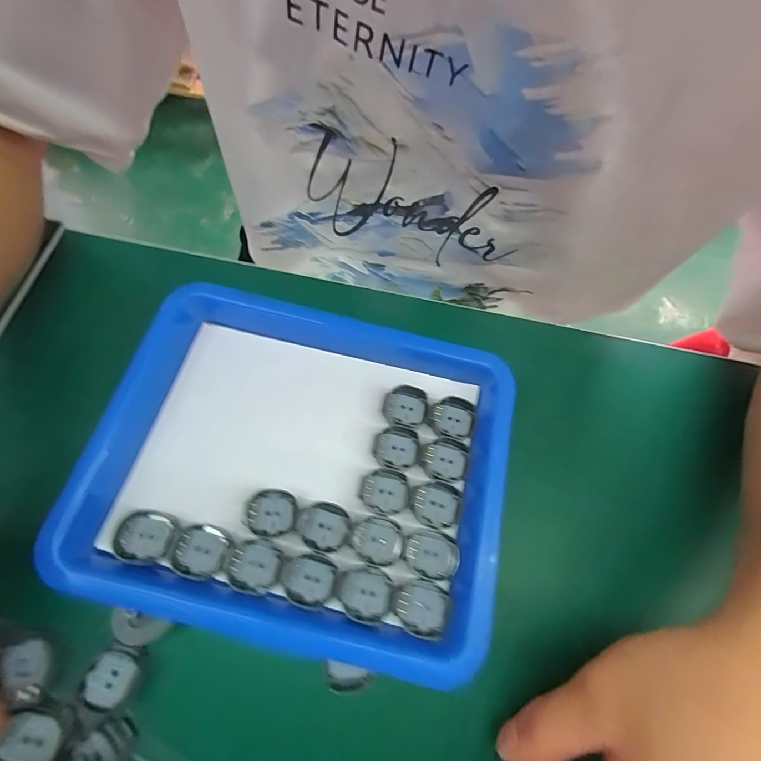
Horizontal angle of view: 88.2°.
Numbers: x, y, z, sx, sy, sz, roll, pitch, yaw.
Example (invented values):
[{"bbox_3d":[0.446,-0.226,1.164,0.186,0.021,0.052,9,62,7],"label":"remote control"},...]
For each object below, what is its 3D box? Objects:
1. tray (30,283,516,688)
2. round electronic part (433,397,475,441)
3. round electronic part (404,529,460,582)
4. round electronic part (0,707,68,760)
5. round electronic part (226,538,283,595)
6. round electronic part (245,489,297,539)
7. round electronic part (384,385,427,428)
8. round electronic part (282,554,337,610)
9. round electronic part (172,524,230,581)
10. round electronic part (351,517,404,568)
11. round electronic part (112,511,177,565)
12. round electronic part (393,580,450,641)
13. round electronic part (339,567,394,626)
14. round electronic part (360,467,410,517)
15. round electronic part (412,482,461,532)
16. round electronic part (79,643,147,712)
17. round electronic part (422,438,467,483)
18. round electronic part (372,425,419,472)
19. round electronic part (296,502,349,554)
[{"bbox_3d":[-0.041,0.042,0.220,0.212,0.028,0.180,13,67,3],"label":"tray"},{"bbox_3d":[0.046,0.023,0.241,0.025,0.004,0.026,2,68,-5],"label":"round electronic part"},{"bbox_3d":[0.028,0.094,0.211,0.028,0.004,0.023,15,68,1],"label":"round electronic part"},{"bbox_3d":[-0.151,0.156,0.169,0.022,0.011,0.025,17,67,4],"label":"round electronic part"},{"bbox_3d":[-0.065,0.094,0.201,0.026,0.005,0.024,2,68,-5],"label":"round electronic part"},{"bbox_3d":[-0.059,0.072,0.212,0.025,0.004,0.024,2,68,-5],"label":"round electronic part"},{"bbox_3d":[0.016,0.016,0.242,0.025,0.004,0.025,2,68,-5],"label":"round electronic part"},{"bbox_3d":[-0.036,0.102,0.200,0.026,0.005,0.023,22,68,3],"label":"round electronic part"},{"bbox_3d":[-0.093,0.088,0.202,0.026,0.004,0.025,2,68,-5],"label":"round electronic part"},{"bbox_3d":[-0.002,0.086,0.211,0.027,0.004,0.023,23,68,4],"label":"round electronic part"},{"bbox_3d":[-0.122,0.080,0.203,0.027,0.006,0.025,2,68,-5],"label":"round electronic part"},{"bbox_3d":[0.021,0.116,0.200,0.027,0.005,0.024,20,68,3],"label":"round electronic part"},{"bbox_3d":[-0.007,0.109,0.201,0.027,0.004,0.024,22,68,3],"label":"round electronic part"},{"bbox_3d":[0.003,0.062,0.221,0.027,0.004,0.025,2,68,-5],"label":"round electronic part"},{"bbox_3d":[0.032,0.070,0.222,0.026,0.004,0.025,2,68,-5],"label":"round electronic part"},{"bbox_3d":[-0.124,0.136,0.180,0.023,0.006,0.025,2,68,-5],"label":"round electronic part"},{"bbox_3d":[0.038,0.046,0.231,0.025,0.004,0.025,2,68,-5],"label":"round electronic part"},{"bbox_3d":[0.010,0.039,0.231,0.026,0.004,0.026,2,68,-5],"label":"round electronic part"},{"bbox_3d":[-0.031,0.079,0.212,0.027,0.004,0.024,21,68,3],"label":"round electronic part"}]

